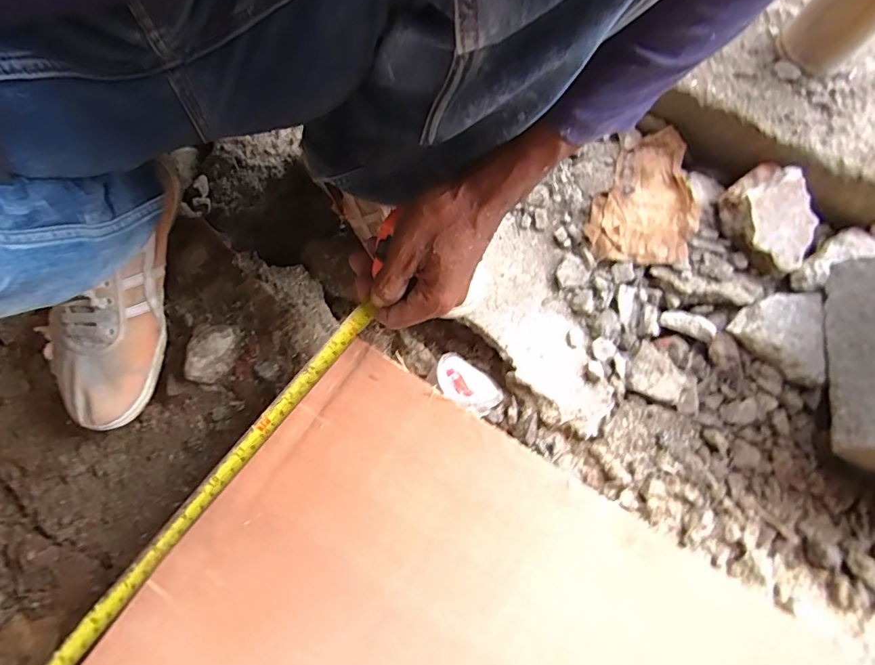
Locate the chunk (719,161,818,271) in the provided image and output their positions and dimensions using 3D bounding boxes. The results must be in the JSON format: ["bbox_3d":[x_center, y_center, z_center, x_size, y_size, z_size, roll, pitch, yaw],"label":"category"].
[{"bbox_3d":[0.391,-0.134,0.567,0.076,0.054,0.122,-26,75,-12],"label":"chunk"}]

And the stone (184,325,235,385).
[{"bbox_3d":[-0.210,0.020,0.447,0.034,0.023,0.052,7,71,-2],"label":"stone"}]

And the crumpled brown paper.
[{"bbox_3d":[0.259,-0.164,0.599,0.126,0.031,0.182,18,71,2],"label":"crumpled brown paper"}]

